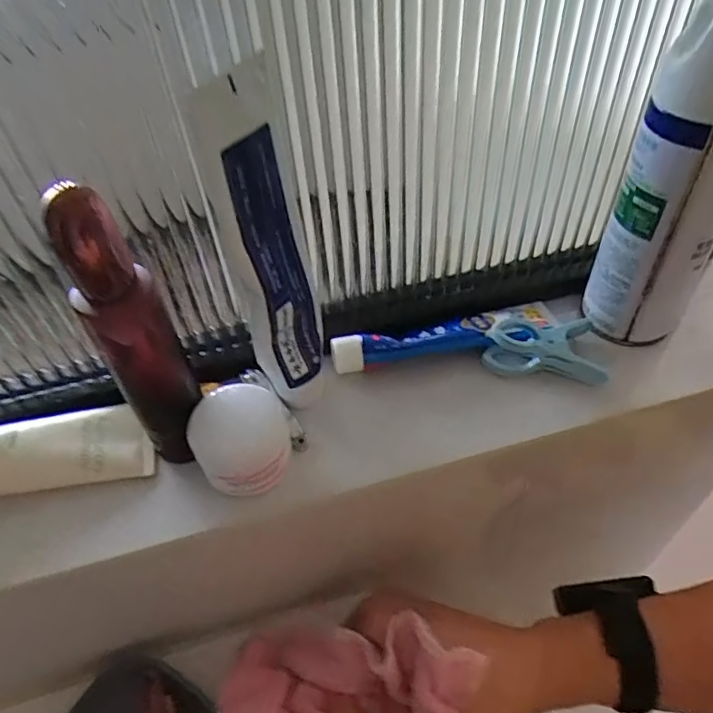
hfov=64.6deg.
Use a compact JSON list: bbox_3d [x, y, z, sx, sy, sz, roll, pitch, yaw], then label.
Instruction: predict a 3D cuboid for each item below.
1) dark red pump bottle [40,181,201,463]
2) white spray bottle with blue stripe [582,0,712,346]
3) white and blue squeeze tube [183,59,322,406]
[{"bbox_3d":[-0.117,-0.006,0.306,0.037,0.175,0.030,-19,50,-14],"label":"dark red pump bottle"},{"bbox_3d":[0.205,-0.110,0.355,0.063,0.198,0.080,24,53,22],"label":"white spray bottle with blue stripe"},{"bbox_3d":[-0.048,-0.052,0.316,0.043,0.201,0.035,-4,48,0],"label":"white and blue squeeze tube"}]

